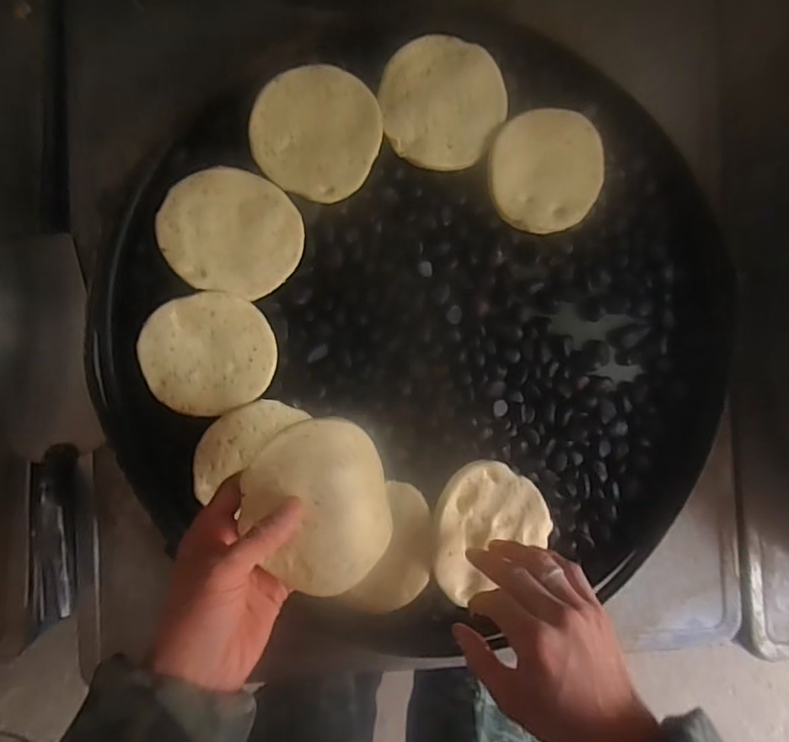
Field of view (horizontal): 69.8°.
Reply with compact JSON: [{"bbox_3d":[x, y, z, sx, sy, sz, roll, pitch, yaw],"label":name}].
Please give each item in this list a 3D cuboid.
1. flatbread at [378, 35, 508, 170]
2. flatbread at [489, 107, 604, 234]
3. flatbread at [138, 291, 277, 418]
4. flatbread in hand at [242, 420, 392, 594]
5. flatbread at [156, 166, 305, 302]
[{"bbox_3d":[0.044,-0.240,0.505,0.110,0.005,0.112,-7,90,-4],"label":"flatbread"},{"bbox_3d":[0.139,-0.183,0.518,0.104,0.014,0.108,-5,90,-4],"label":"flatbread"},{"bbox_3d":[-0.154,-0.015,0.474,0.105,0.005,0.098,0,89,-9],"label":"flatbread"},{"bbox_3d":[-0.052,0.090,0.386,0.093,0.039,0.106,-11,90,-4],"label":"flatbread in hand"},{"bbox_3d":[-0.139,-0.118,0.487,0.116,0.018,0.101,12,88,-4],"label":"flatbread"}]

